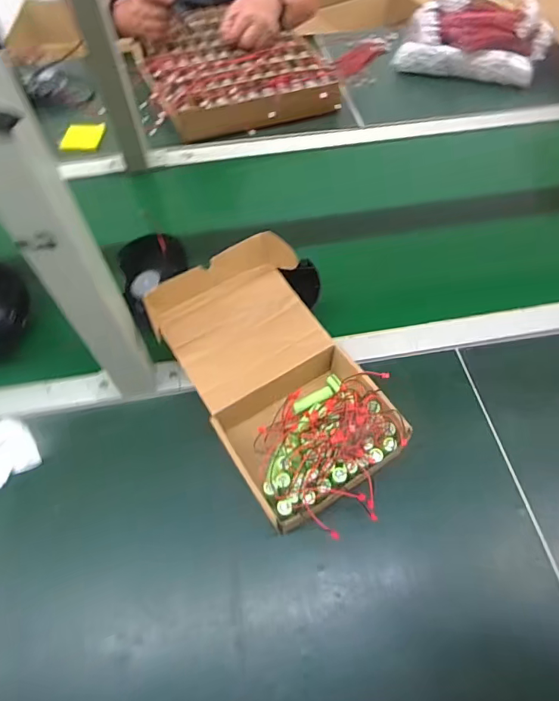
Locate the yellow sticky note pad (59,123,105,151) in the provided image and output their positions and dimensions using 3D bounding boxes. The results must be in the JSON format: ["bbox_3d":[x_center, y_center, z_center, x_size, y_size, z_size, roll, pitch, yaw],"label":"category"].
[{"bbox_3d":[-0.366,-0.400,0.848,0.069,0.004,0.090,0,57,0],"label":"yellow sticky note pad"}]

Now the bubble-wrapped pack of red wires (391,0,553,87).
[{"bbox_3d":[0.393,-0.646,0.942,0.279,0.113,0.189,11,58,7],"label":"bubble-wrapped pack of red wires"}]

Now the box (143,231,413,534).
[{"bbox_3d":[-0.002,0.032,0.507,0.176,0.099,0.297,-29,62,-18],"label":"box"}]

